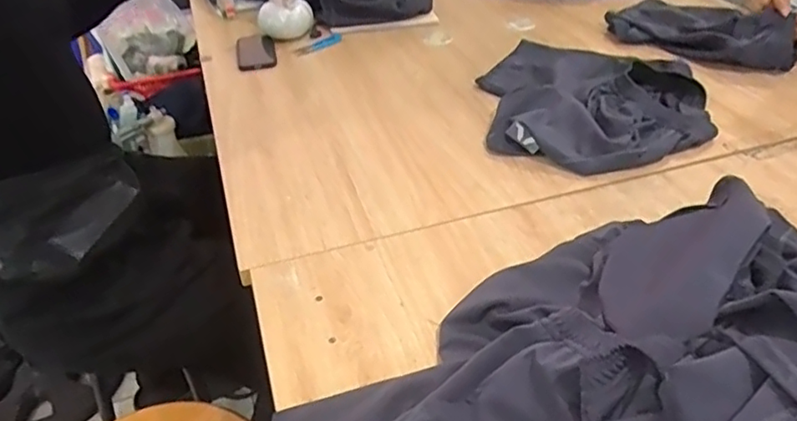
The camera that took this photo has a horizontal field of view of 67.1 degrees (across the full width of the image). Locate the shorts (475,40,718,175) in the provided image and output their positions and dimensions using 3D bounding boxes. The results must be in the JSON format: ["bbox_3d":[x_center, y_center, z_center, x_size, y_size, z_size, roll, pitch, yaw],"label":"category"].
[{"bbox_3d":[0.327,-0.210,1.037,0.361,0.045,0.425,-1,38,2],"label":"shorts"}]

